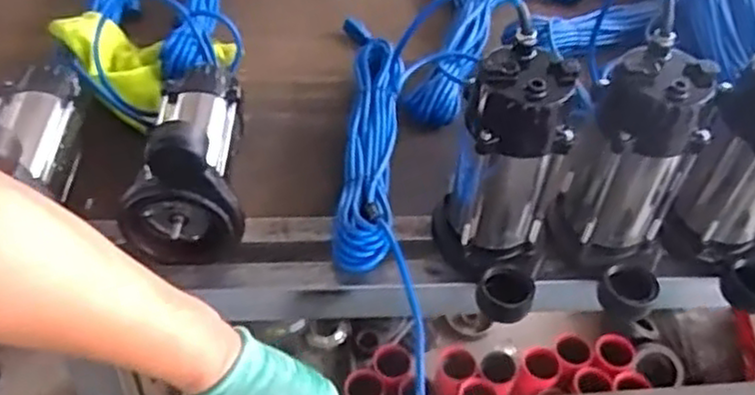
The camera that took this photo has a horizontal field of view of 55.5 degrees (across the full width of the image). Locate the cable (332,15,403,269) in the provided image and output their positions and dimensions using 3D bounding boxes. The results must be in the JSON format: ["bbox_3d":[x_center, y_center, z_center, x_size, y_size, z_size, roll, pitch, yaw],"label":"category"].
[{"bbox_3d":[-0.006,-0.089,0.878,0.077,0.064,0.421,3,48,-2],"label":"cable"}]

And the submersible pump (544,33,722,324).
[{"bbox_3d":[0.244,-0.010,0.697,0.121,0.228,0.133,19,49,13],"label":"submersible pump"}]

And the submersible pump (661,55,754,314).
[{"bbox_3d":[0.389,-0.011,0.721,0.100,0.245,0.147,-31,57,-29],"label":"submersible pump"}]

